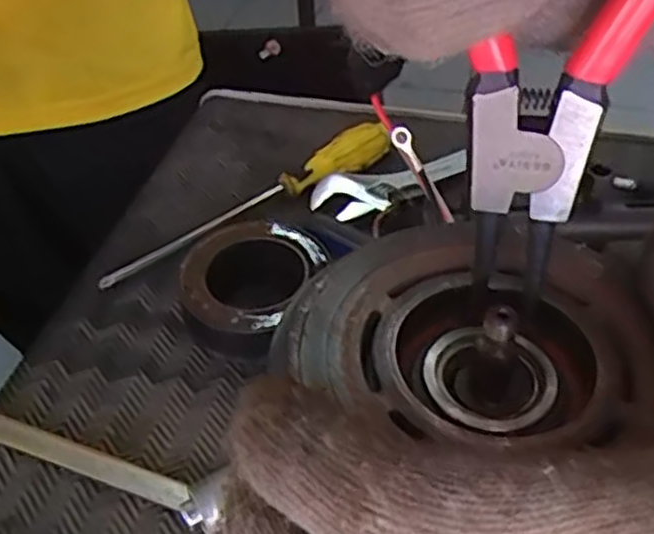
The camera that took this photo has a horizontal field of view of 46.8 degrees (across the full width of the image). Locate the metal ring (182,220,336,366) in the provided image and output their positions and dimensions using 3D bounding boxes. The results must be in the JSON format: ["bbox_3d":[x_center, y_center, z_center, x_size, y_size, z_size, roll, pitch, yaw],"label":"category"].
[{"bbox_3d":[-0.054,0.011,0.475,0.085,0.039,0.091,22,46,24],"label":"metal ring"}]

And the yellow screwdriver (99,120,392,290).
[{"bbox_3d":[-0.054,-0.053,0.548,0.243,0.025,0.026,-27,47,-26],"label":"yellow screwdriver"}]

